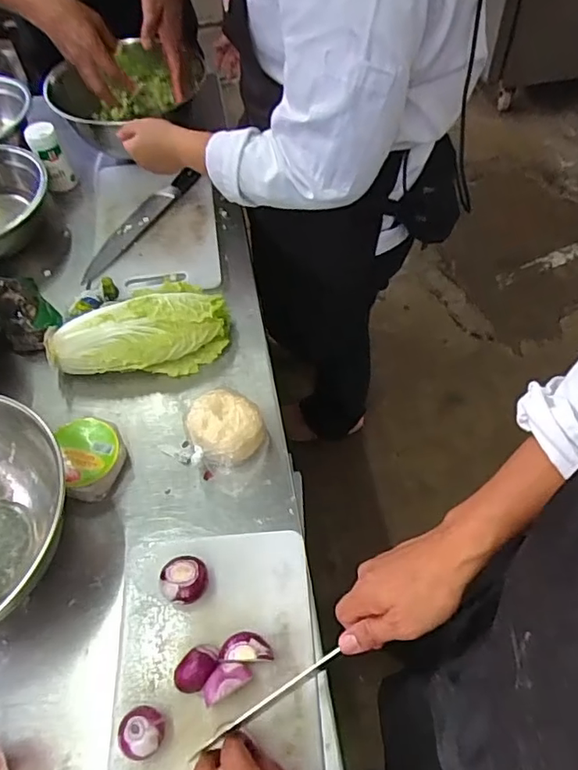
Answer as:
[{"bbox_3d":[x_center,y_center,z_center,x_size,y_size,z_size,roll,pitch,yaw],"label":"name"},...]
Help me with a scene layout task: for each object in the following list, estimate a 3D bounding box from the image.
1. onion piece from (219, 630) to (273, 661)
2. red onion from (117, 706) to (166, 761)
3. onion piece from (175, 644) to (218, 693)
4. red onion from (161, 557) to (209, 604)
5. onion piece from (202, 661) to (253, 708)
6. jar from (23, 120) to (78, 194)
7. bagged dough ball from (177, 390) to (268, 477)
[{"bbox_3d":[-0.042,0.262,0.551,0.051,0.033,0.026,-1,56,2],"label":"onion piece"},{"bbox_3d":[-0.135,0.322,0.514,0.038,0.039,0.041,-7,56,-2],"label":"red onion"},{"bbox_3d":[-0.091,0.280,0.547,0.032,0.025,0.048,32,64,19],"label":"onion piece"},{"bbox_3d":[-0.110,0.209,0.589,0.047,0.034,0.047,-1,56,2],"label":"red onion"},{"bbox_3d":[-0.061,0.284,0.534,0.048,0.030,0.029,-23,60,-13],"label":"onion piece"},{"bbox_3d":[-0.426,-0.407,0.991,0.050,0.126,0.055,-1,56,2],"label":"jar"},{"bbox_3d":[-0.081,0.061,0.681,0.093,0.058,0.093,-1,56,2],"label":"bagged dough ball"}]

